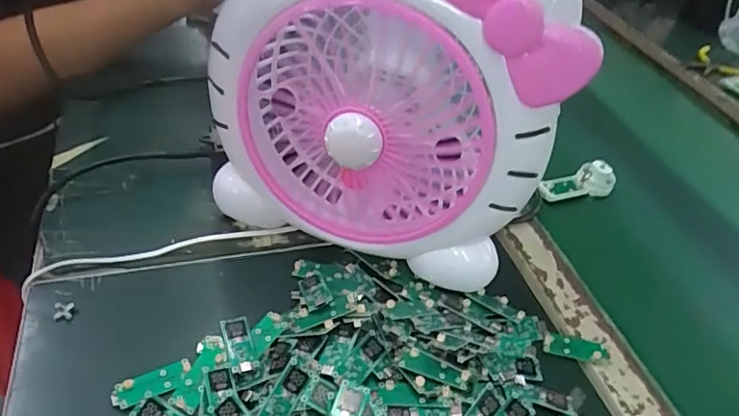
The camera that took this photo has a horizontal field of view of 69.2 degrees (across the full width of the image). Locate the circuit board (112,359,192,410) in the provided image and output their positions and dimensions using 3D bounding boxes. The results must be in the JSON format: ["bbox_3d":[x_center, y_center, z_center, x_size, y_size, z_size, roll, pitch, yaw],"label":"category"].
[{"bbox_3d":[-0.145,0.119,0.360,0.050,0.006,0.021,-14,47,-23],"label":"circuit board"}]

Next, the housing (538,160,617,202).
[{"bbox_3d":[0.217,-0.028,0.566,0.089,0.032,0.027,-10,45,-18],"label":"housing"}]

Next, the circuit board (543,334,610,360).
[{"bbox_3d":[0.162,0.110,0.422,0.050,0.004,0.017,10,42,1],"label":"circuit board"}]

